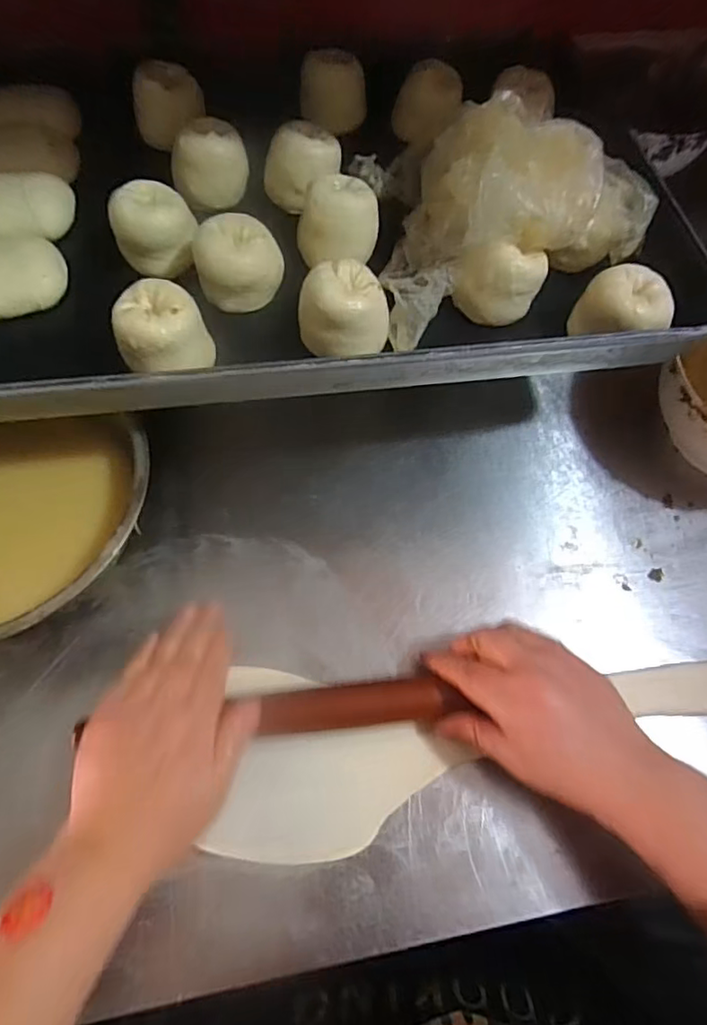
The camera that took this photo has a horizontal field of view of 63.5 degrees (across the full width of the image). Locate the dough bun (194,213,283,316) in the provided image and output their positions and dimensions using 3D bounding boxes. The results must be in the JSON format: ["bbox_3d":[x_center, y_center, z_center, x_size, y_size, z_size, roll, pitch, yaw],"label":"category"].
[{"bbox_3d":[-0.080,-0.175,0.404,0.057,0.045,0.045,5,63,1],"label":"dough bun"}]

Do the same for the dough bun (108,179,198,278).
[{"bbox_3d":[-0.143,-0.207,0.414,0.054,0.043,0.054,-4,63,-4],"label":"dough bun"}]

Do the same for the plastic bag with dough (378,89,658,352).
[{"bbox_3d":[0.105,-0.220,0.402,0.200,0.082,0.126,-21,65,-12],"label":"plastic bag with dough"}]

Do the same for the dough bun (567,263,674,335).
[{"bbox_3d":[0.184,-0.139,0.392,0.048,0.040,0.049,1,63,-2],"label":"dough bun"}]

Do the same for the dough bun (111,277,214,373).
[{"bbox_3d":[-0.122,-0.113,0.363,0.058,0.042,0.051,-22,66,-13],"label":"dough bun"}]

